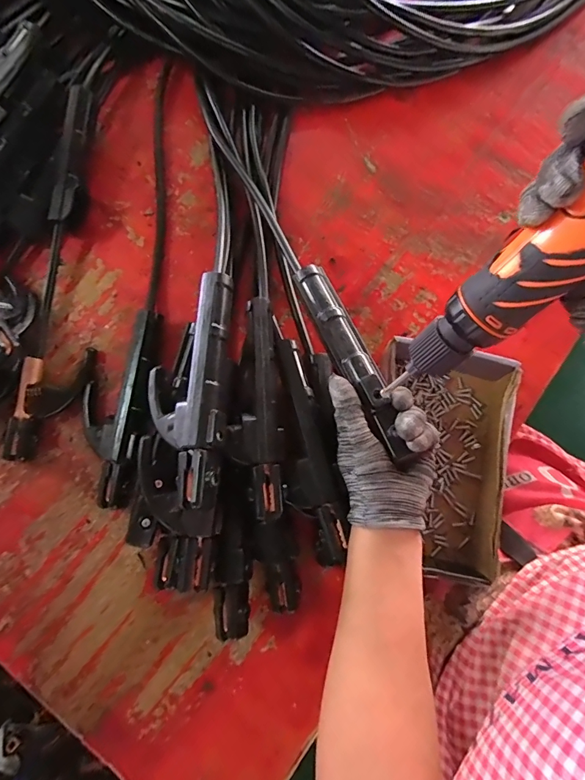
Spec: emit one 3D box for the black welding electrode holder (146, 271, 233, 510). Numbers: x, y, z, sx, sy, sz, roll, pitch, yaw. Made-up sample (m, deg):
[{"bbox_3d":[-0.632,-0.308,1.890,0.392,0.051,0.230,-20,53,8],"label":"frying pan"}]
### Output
[{"bbox_3d":[-0.088,-0.008,0.328,0.069,0.038,0.188,-1,78,1],"label":"black welding electrode holder"}]

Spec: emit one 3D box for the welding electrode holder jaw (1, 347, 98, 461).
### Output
[{"bbox_3d":[-0.258,0.005,0.412,0.052,0.023,0.130,25,68,5],"label":"welding electrode holder jaw"}]

